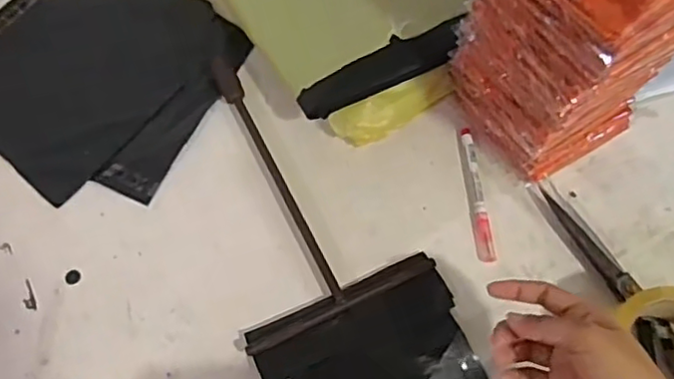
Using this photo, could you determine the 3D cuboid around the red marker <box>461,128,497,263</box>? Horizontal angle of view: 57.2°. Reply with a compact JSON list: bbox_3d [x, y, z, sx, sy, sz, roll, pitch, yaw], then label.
[{"bbox_3d":[0.134,0.002,0.597,0.015,0.008,0.143,-4,64,-1],"label":"red marker"}]

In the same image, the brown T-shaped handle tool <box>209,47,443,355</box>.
[{"bbox_3d":[-0.055,-0.014,0.601,0.176,0.020,0.298,-24,66,-11],"label":"brown T-shaped handle tool"}]

